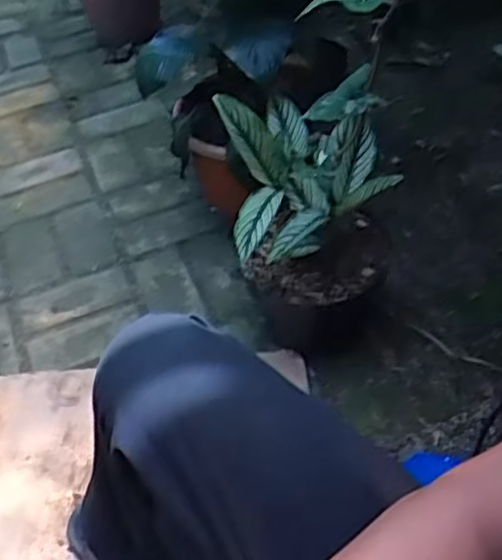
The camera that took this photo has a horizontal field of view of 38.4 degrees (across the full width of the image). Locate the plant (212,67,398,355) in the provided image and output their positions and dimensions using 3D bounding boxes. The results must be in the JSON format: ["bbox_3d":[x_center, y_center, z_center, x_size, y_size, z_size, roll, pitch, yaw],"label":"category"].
[{"bbox_3d":[0.082,-0.075,1.036,0.213,0.354,0.215,-9,45,-1],"label":"plant"}]

